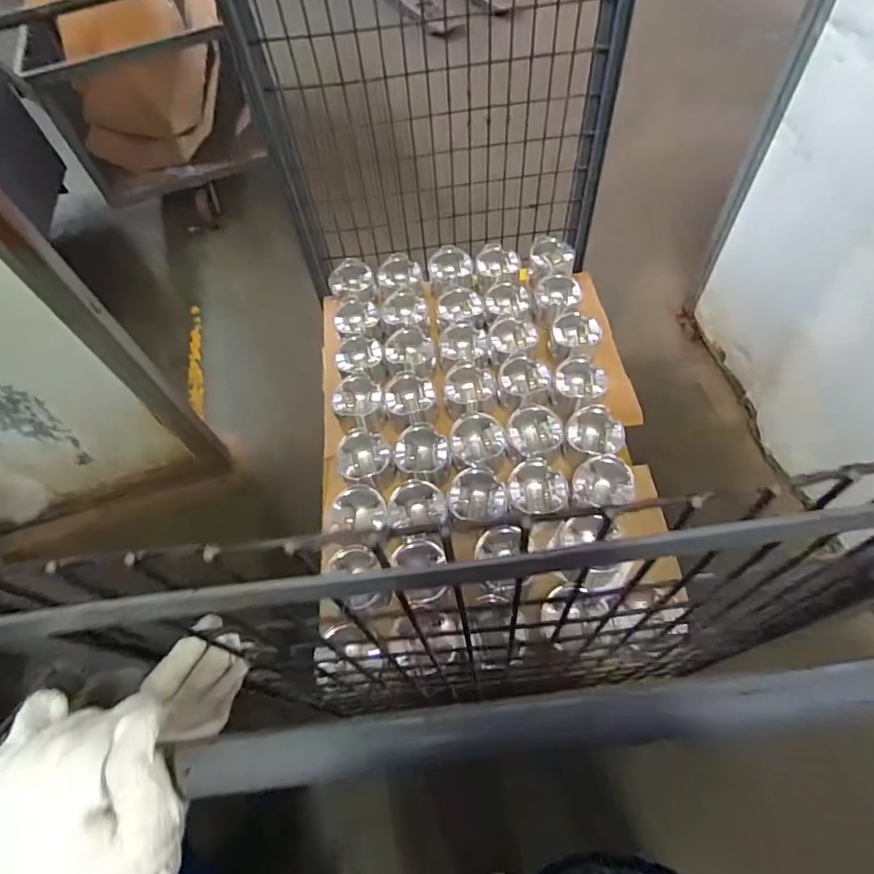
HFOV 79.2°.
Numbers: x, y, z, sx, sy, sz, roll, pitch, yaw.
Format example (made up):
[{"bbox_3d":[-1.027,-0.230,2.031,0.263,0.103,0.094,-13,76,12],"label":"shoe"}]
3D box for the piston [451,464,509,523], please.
[{"bbox_3d":[0.076,0.106,0.984,0.103,0.069,0.091,-2,58,0],"label":"piston"}]

